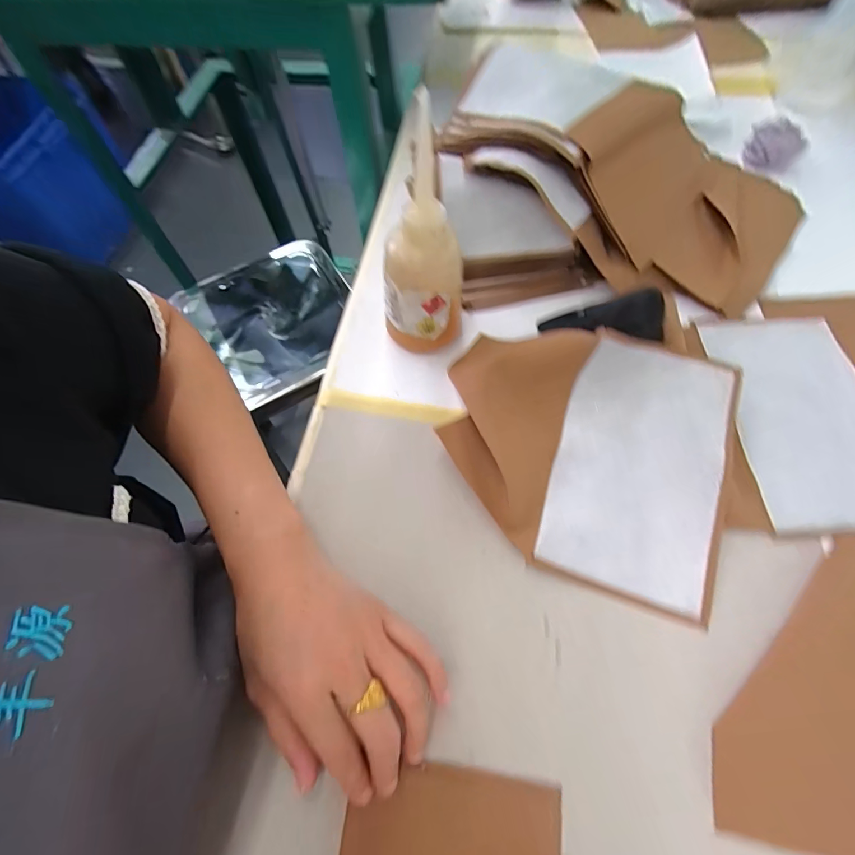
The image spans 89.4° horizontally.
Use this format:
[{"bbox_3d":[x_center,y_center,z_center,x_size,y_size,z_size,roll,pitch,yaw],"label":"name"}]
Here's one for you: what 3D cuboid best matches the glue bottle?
[{"bbox_3d":[-0.005,-0.119,0.311,0.061,0.161,0.051,-5,63,0],"label":"glue bottle"}]

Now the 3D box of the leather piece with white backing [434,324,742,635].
[{"bbox_3d":[0.108,0.013,0.309,0.205,0.036,0.177,16,65,11],"label":"leather piece with white backing"}]

